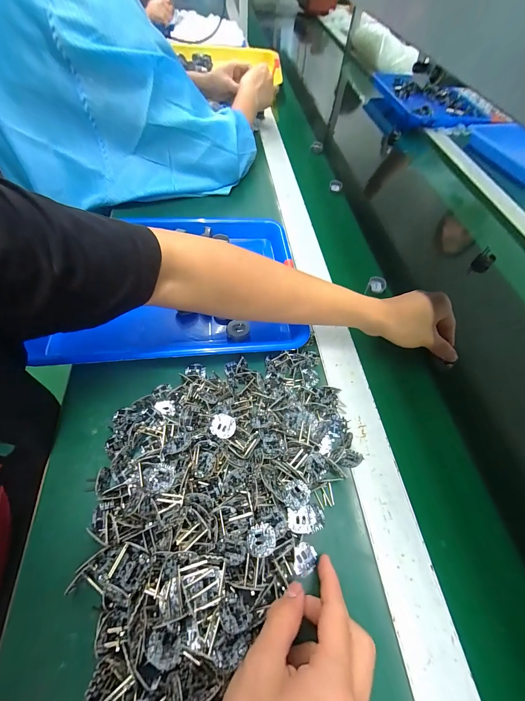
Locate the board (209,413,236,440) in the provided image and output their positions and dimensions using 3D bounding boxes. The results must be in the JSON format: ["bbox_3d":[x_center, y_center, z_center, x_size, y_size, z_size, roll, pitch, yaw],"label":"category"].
[{"bbox_3d":[-0.039,0.076,0.282,0.024,0.004,0.023,2,57,-3],"label":"board"}]

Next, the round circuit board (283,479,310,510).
[{"bbox_3d":[0.031,0.129,0.251,0.024,0.005,0.021,-33,65,-23],"label":"round circuit board"}]

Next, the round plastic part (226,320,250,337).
[{"bbox_3d":[-0.031,-0.028,0.356,0.028,0.008,0.020,-3,58,-7],"label":"round plastic part"}]

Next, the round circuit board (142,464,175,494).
[{"bbox_3d":[-0.093,0.113,0.249,0.027,0.005,0.023,2,57,-3],"label":"round circuit board"}]

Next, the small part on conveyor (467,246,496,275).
[{"bbox_3d":[0.392,-0.156,0.500,0.028,0.045,0.010,30,38,8],"label":"small part on conveyor"}]

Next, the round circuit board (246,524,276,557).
[{"bbox_3d":[-0.001,0.152,0.226,0.022,0.004,0.024,-4,27,2],"label":"round circuit board"}]

